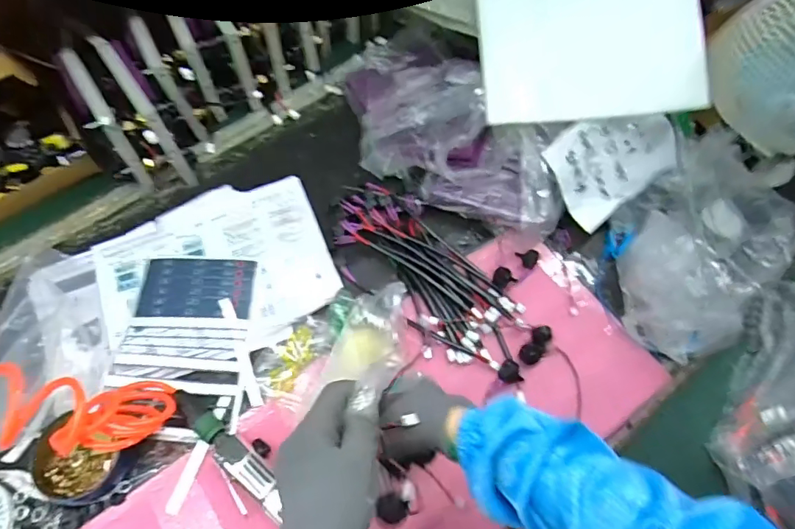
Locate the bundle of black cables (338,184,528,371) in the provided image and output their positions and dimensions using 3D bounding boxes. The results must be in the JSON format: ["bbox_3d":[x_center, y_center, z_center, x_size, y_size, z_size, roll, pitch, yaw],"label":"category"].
[{"bbox_3d":[0.032,0.006,0.654,0.119,0.027,0.291,-39,72,-17],"label":"bundle of black cables"}]

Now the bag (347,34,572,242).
[{"bbox_3d":[0.043,-0.198,0.700,0.203,0.101,0.415,-26,68,-11],"label":"bag"}]

